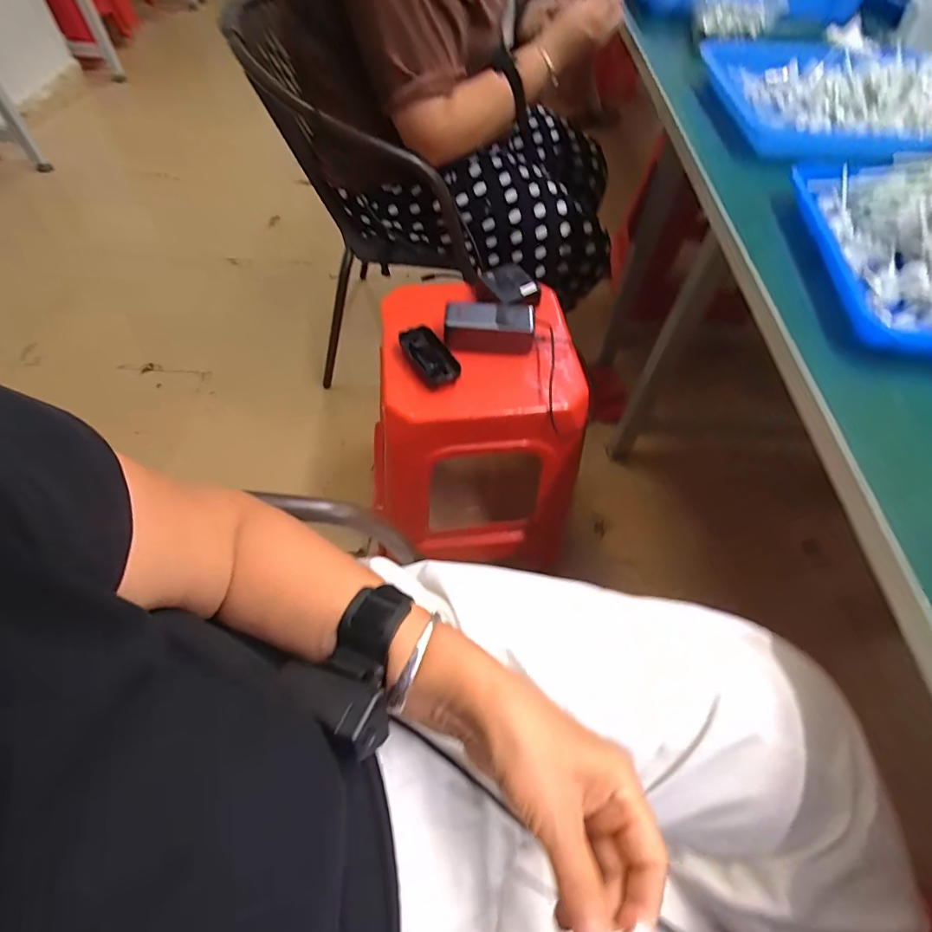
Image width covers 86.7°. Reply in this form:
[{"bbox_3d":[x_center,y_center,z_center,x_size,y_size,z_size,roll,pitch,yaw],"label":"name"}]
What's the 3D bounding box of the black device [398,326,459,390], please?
[{"bbox_3d":[-0.048,-0.151,0.682,0.051,0.030,0.104,-26,61,-18],"label":"black device"}]

